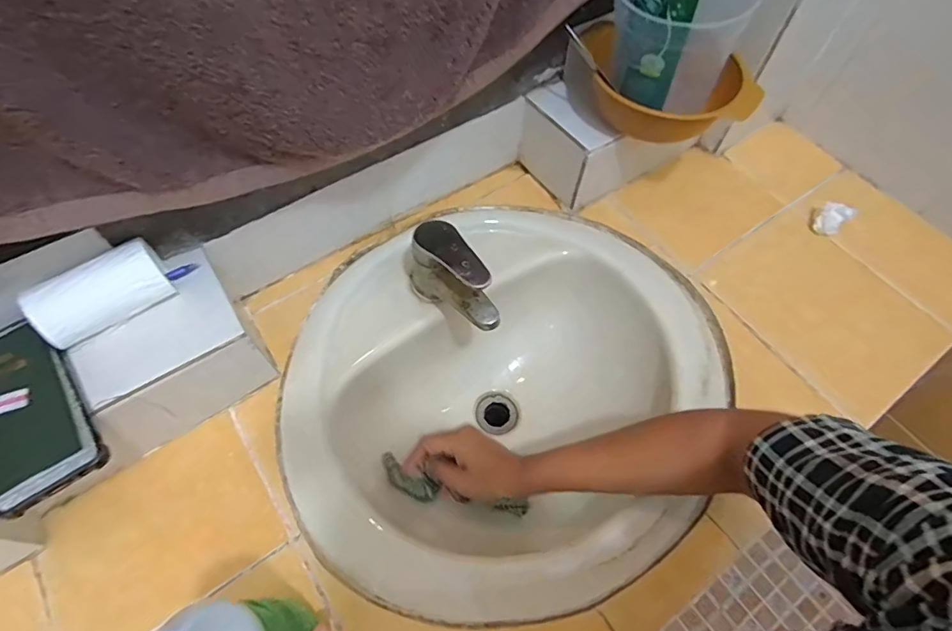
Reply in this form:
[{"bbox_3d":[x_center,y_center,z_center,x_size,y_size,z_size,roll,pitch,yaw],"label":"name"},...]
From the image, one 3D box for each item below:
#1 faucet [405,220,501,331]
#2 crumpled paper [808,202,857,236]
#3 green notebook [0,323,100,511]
[{"bbox_3d":[-0.027,-0.030,0.568,0.058,0.100,0.125,-27,65,-16],"label":"faucet"},{"bbox_3d":[0.466,-0.129,0.668,0.042,0.031,0.032,18,62,8],"label":"crumpled paper"},{"bbox_3d":[-0.374,0.077,0.410,0.091,0.015,0.153,-33,65,-18],"label":"green notebook"}]

